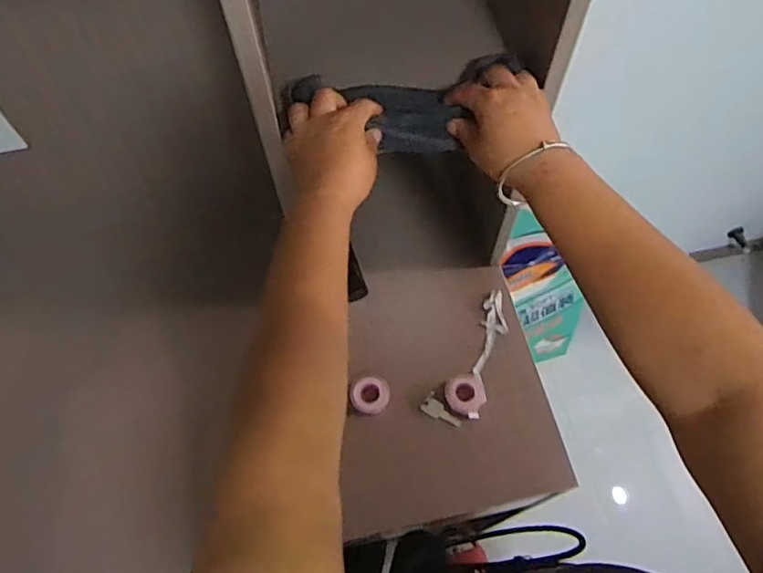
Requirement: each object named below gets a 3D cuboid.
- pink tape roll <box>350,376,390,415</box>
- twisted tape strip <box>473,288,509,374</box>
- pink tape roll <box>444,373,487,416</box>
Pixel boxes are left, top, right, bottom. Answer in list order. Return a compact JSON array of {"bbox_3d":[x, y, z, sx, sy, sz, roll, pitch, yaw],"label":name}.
[{"bbox_3d":[-0.014,0.141,0.733,0.049,0.011,0.046,0,64,1],"label":"pink tape roll"},{"bbox_3d":[0.155,0.061,0.783,0.037,0.005,0.125,11,65,6],"label":"twisted tape strip"},{"bbox_3d":[0.110,0.138,0.740,0.056,0.021,0.050,-28,67,-12],"label":"pink tape roll"}]

